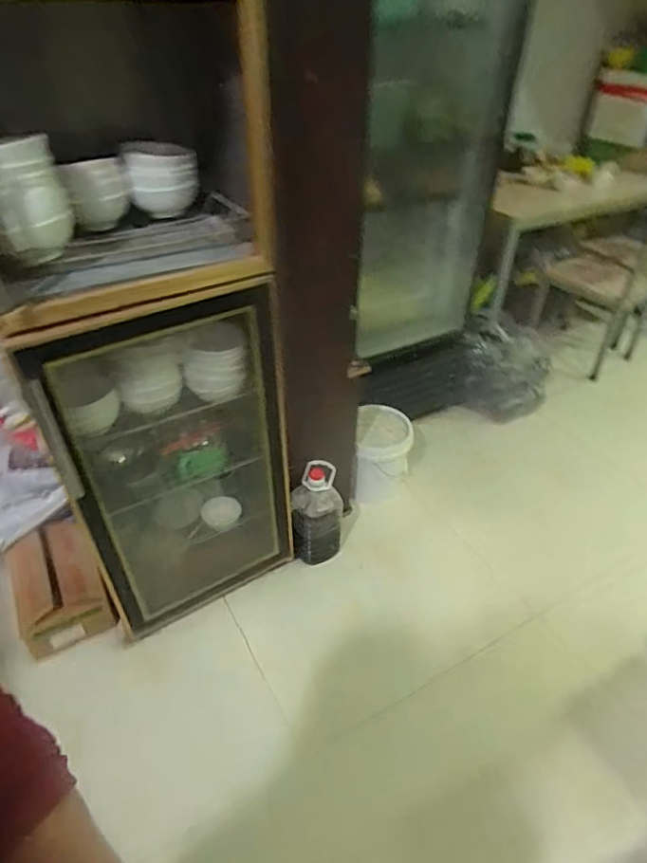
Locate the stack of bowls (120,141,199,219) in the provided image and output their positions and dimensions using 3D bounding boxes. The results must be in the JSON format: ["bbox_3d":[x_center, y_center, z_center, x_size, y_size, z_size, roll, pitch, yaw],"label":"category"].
[{"bbox_3d":[-0.339,-0.534,1.145,0.141,0.135,0.128,-7,39,-9],"label":"stack of bowls"}]

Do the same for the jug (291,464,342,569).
[{"bbox_3d":[-0.027,0.267,1.715,0.148,0.331,0.142,-4,38,-5],"label":"jug"}]

